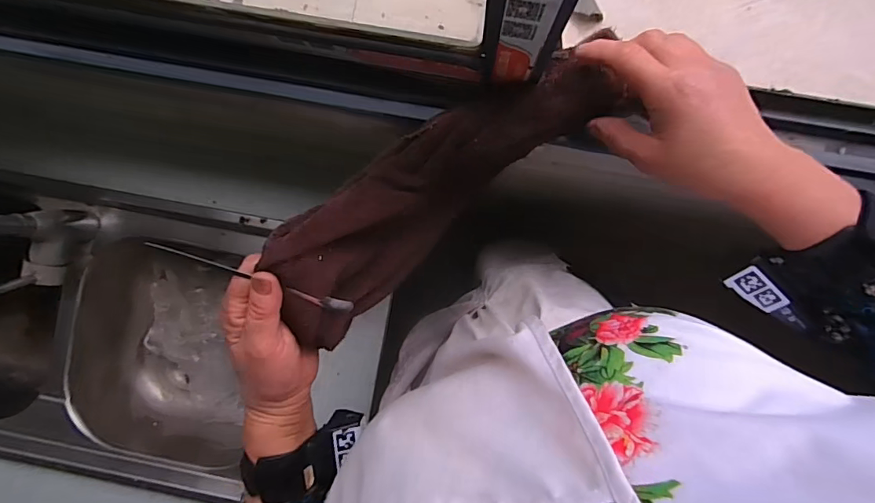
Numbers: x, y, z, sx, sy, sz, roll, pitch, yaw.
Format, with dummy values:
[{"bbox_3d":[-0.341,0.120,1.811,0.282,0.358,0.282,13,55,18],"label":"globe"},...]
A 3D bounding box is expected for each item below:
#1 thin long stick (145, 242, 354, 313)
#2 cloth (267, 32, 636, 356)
[{"bbox_3d":[-0.125,0.019,0.322,0.139,0.007,0.011,22,91,-19],"label":"thin long stick"},{"bbox_3d":[0.009,-0.062,0.394,0.327,0.121,0.085,-38,87,-9],"label":"cloth"}]

